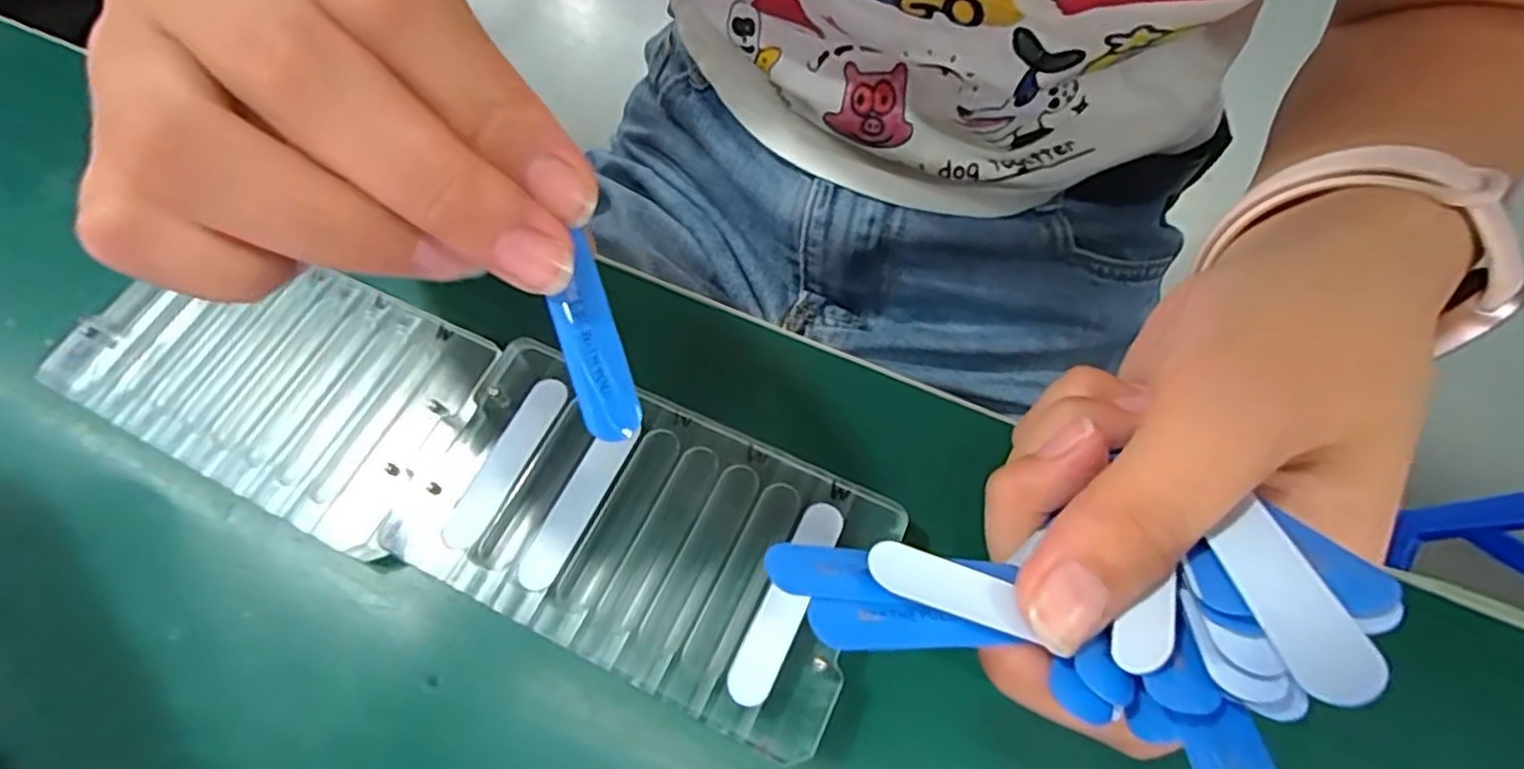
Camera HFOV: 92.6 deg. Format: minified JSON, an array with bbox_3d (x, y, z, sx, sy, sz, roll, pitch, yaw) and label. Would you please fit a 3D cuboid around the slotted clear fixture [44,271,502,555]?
[{"bbox_3d":[-0.144,-0.002,0.217,0.117,0.016,0.066,22,69,13],"label":"slotted clear fixture"}]

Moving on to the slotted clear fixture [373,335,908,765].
[{"bbox_3d":[-0.033,0.039,0.191,0.121,0.013,0.065,22,69,12],"label":"slotted clear fixture"}]

